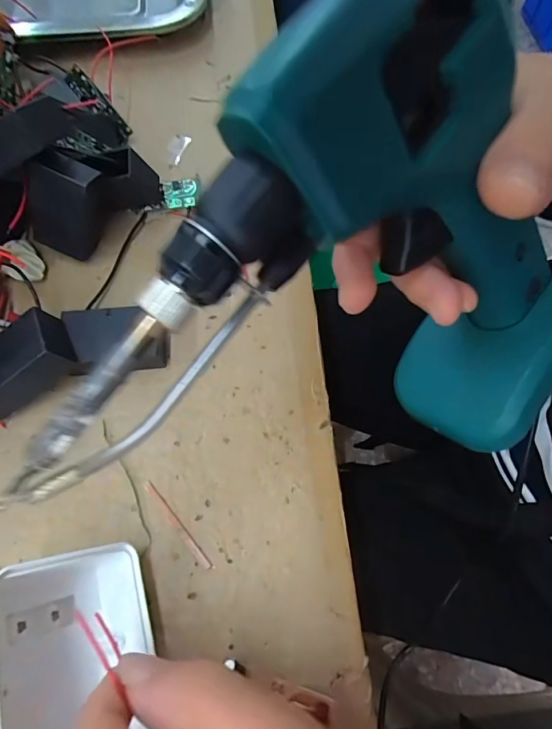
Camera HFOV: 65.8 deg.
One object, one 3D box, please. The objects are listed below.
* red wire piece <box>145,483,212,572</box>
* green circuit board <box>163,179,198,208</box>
[{"bbox_3d":[-0.044,0.071,0.189,0.004,0.004,0.047,-39,73,-16],"label":"red wire piece"},{"bbox_3d":[-0.057,-0.102,0.255,0.020,0.004,0.016,-3,98,3],"label":"green circuit board"}]

